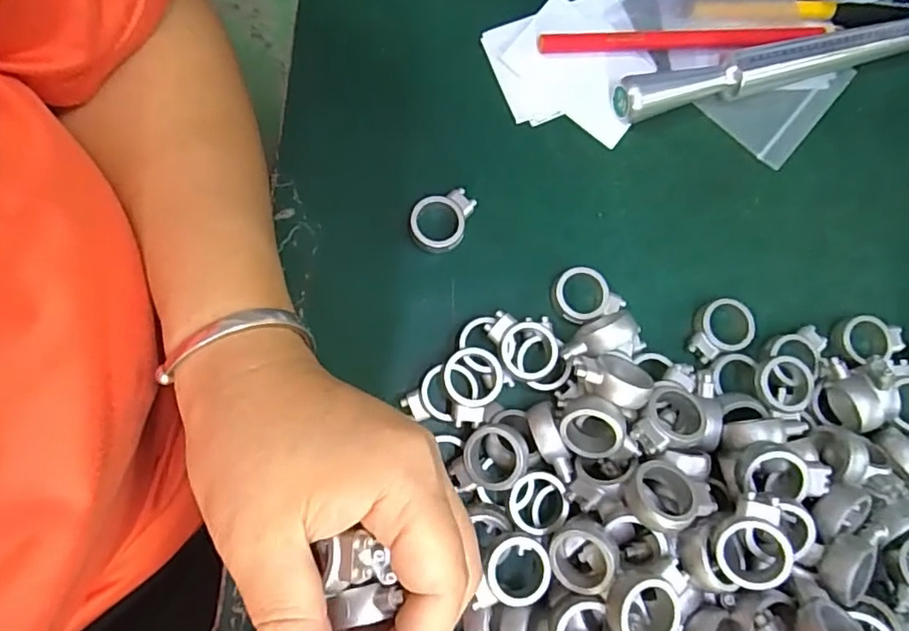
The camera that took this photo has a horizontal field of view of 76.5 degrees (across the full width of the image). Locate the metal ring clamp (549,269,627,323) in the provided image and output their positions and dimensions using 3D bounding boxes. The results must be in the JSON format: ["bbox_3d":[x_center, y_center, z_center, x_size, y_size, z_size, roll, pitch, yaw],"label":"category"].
[{"bbox_3d":[0.061,-0.009,0.271,0.026,0.010,0.029,-38,83,-11],"label":"metal ring clamp"}]

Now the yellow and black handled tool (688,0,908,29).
[{"bbox_3d":[0.186,-0.163,0.308,0.120,0.012,0.012,3,77,-4],"label":"yellow and black handled tool"}]

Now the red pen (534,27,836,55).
[{"bbox_3d":[0.121,-0.144,0.300,0.156,0.014,0.009,-5,78,-6],"label":"red pen"}]

